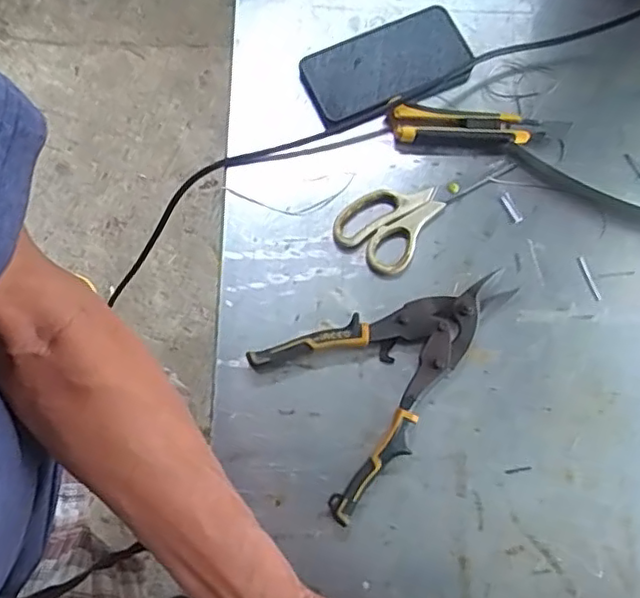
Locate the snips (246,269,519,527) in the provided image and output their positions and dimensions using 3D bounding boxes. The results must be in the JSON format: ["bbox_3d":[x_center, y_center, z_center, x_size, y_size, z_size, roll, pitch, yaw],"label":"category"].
[{"bbox_3d":[0.073,0.062,0.529,0.221,0.023,0.150,-29,78,-9],"label":"snips"}]

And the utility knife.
[{"bbox_3d":[0.135,-0.162,0.591,0.132,0.018,0.041,3,75,-1],"label":"utility knife"}]

